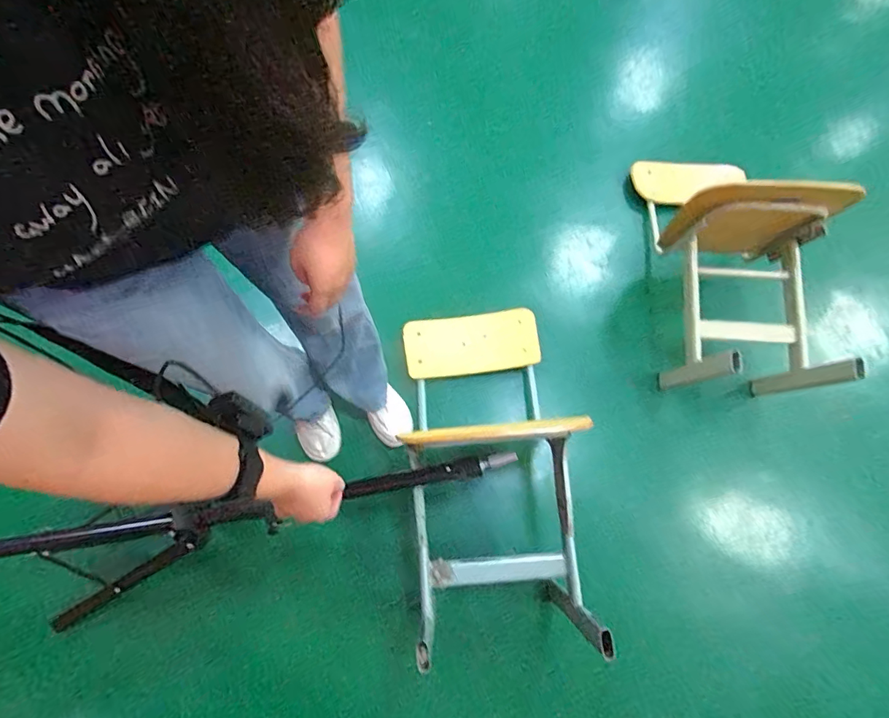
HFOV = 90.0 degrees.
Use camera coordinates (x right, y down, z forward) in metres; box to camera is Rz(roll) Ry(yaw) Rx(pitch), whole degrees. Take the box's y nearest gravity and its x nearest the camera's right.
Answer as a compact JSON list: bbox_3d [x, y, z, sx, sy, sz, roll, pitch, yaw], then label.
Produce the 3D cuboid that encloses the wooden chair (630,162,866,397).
[{"bbox_3d":[0.778,-0.321,1.208,0.319,0.444,0.732,-1,72,1],"label":"wooden chair"}]

